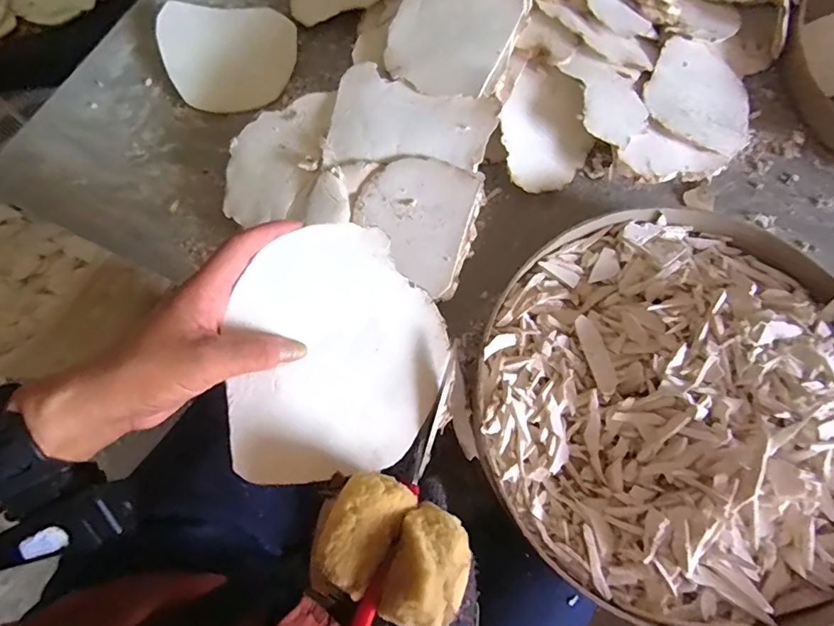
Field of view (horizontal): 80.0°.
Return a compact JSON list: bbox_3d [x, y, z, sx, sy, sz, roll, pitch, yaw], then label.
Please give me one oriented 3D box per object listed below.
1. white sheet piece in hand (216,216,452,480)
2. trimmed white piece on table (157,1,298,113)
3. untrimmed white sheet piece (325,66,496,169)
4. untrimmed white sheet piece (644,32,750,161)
[{"bbox_3d":[-0.049,0.022,0.319,0.133,0.005,0.157,-3,81,-13],"label":"white sheet piece in hand"},{"bbox_3d":[-0.186,-0.258,0.497,0.127,0.024,0.118,-1,73,2],"label":"trimmed white piece on table"},{"bbox_3d":[-0.005,-0.158,0.414,0.132,0.013,0.081,13,74,6],"label":"untrimmed white sheet piece"},{"bbox_3d":[0.267,-0.201,0.463,0.106,0.005,0.098,30,77,-5],"label":"untrimmed white sheet piece"}]

